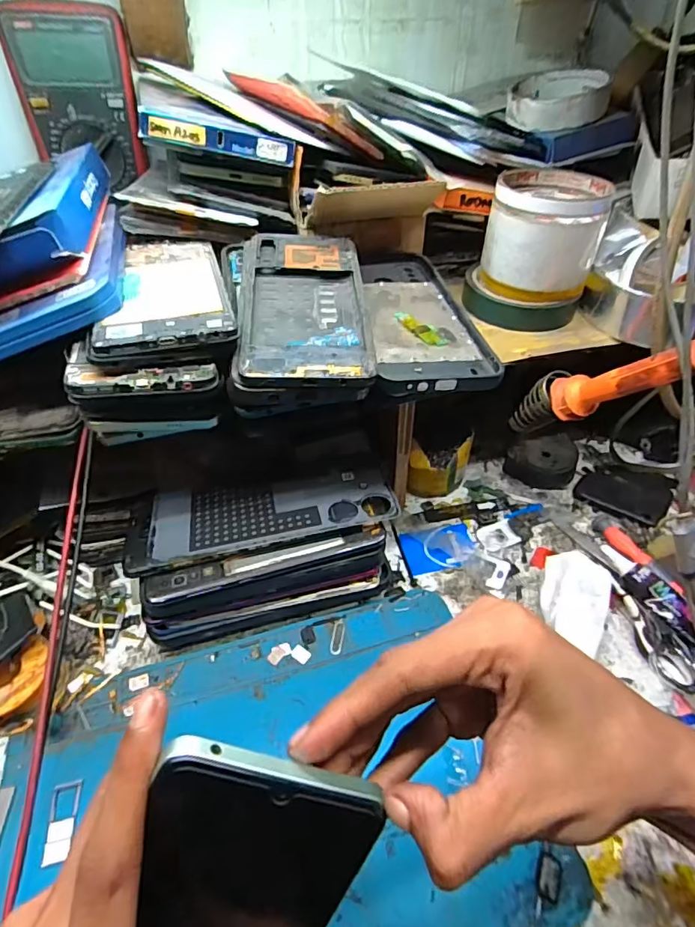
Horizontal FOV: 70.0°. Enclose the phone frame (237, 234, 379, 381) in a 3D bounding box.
[{"bbox_3d":[-0.027,-0.100,0.305,0.074,0.008,0.153,-1,50,-6],"label":"phone frame"}]

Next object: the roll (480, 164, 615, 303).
[{"bbox_3d":[0.150,-0.181,0.379,0.082,0.055,0.097,12,45,13],"label":"roll"}]

